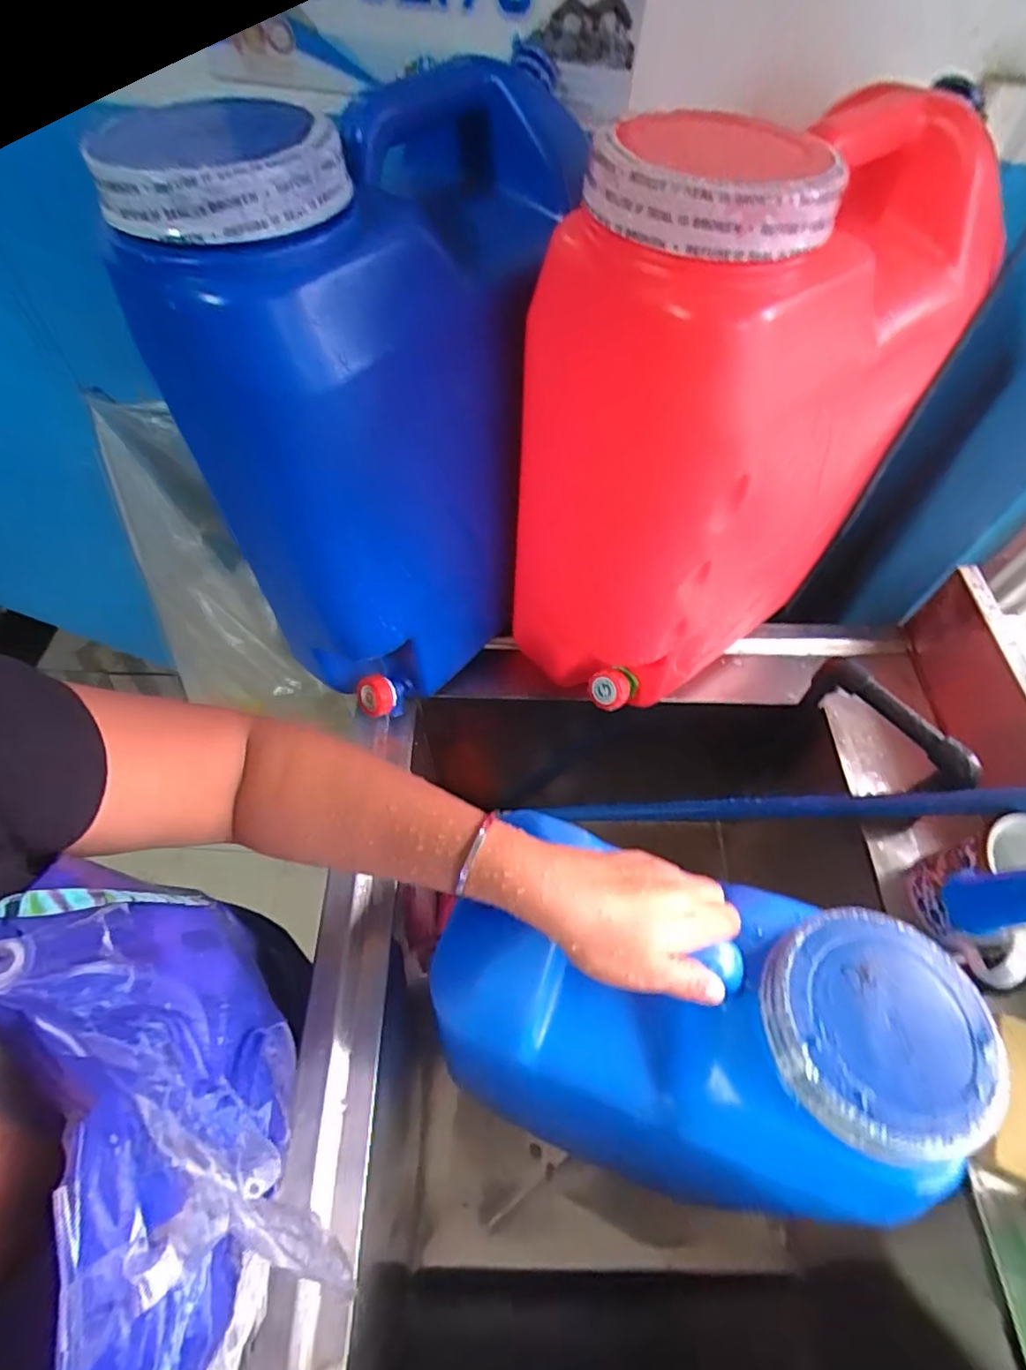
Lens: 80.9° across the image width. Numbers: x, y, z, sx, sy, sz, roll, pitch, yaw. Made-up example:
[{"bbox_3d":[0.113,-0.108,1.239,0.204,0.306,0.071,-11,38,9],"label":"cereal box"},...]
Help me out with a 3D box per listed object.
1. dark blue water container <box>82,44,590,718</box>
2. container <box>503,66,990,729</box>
[{"bbox_3d":[-0.086,-0.203,0.482,0.226,0.395,0.297,16,59,8],"label":"dark blue water container"},{"bbox_3d":[0.163,-0.183,0.466,0.266,0.381,0.161,-37,66,-22],"label":"container"}]

